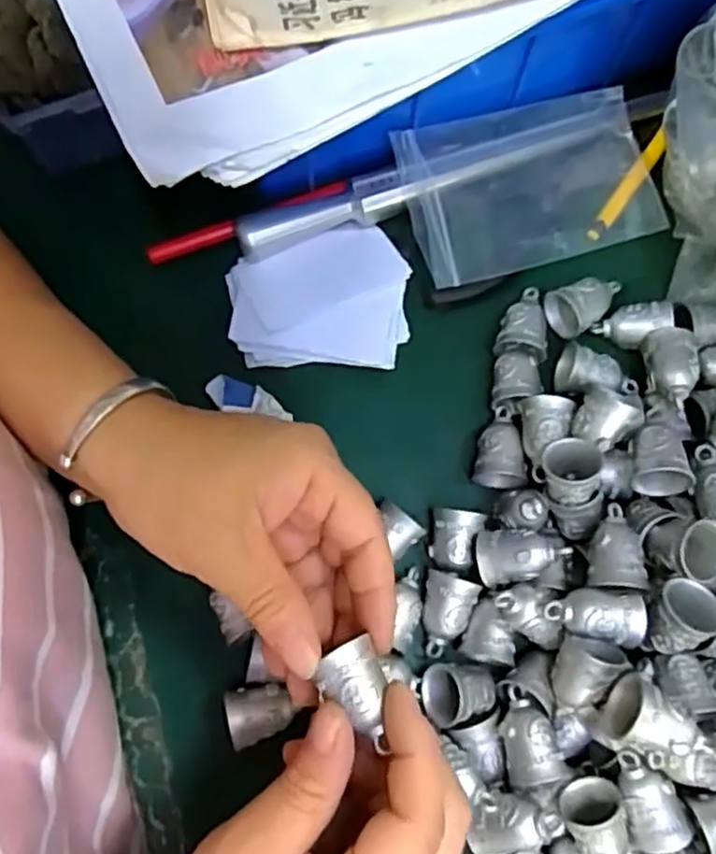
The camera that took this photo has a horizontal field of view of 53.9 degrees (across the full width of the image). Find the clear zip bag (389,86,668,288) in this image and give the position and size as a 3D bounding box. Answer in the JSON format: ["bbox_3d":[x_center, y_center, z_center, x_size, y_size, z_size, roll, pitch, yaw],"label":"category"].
[{"bbox_3d":[0.086,-0.121,0.348,0.124,0.016,0.078,-17,78,-4],"label":"clear zip bag"}]

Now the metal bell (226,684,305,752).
[{"bbox_3d":[-0.042,0.123,0.304,0.027,0.019,0.023,-15,78,-4],"label":"metal bell"}]

